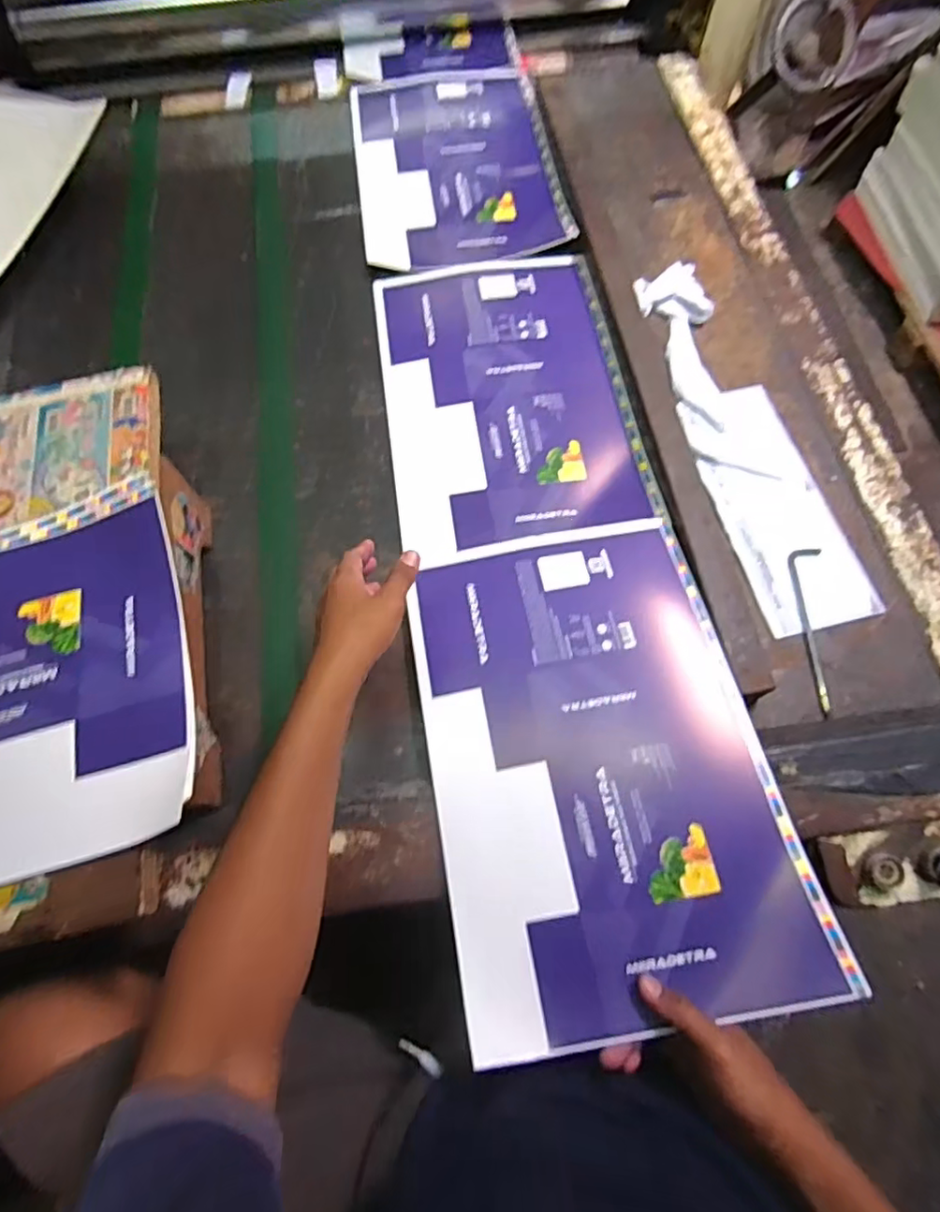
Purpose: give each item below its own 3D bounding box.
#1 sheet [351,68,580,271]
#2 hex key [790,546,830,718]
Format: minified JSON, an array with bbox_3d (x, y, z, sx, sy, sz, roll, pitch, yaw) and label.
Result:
[{"bbox_3d":[-0.024,-0.676,0.905,0.289,0.011,0.443,-7,68,-2],"label":"sheet"},{"bbox_3d":[0.345,0.022,0.608,0.031,0.006,0.178,8,70,7],"label":"hex key"}]

